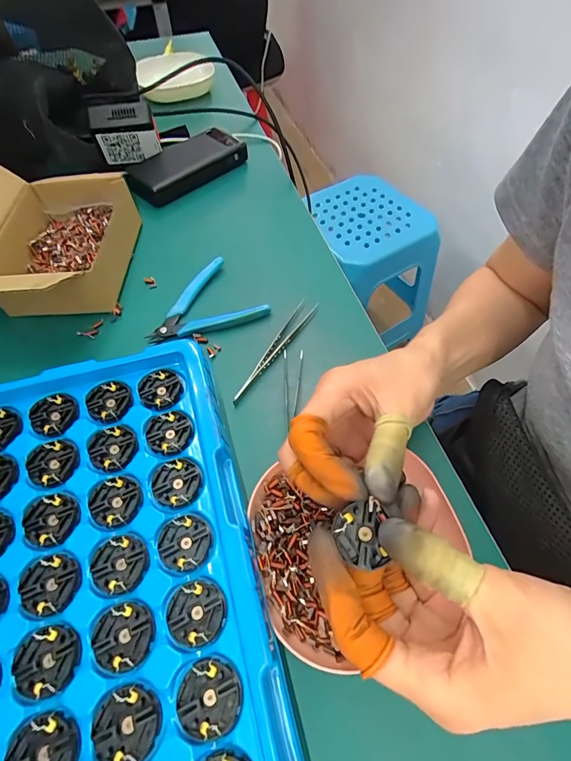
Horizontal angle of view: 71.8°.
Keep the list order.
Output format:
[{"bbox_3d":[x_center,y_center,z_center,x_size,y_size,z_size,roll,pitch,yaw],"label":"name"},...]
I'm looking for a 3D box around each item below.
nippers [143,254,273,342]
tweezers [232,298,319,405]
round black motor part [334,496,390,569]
[{"bbox_3d":[-0.086,-0.082,0.399,0.114,0.017,0.084,-19,58,-11],"label":"nippers"},{"bbox_3d":[-0.007,-0.029,0.364,0.017,0.012,0.131,25,60,17],"label":"tweezers"},{"bbox_3d":[0.038,0.074,0.189,0.024,0.012,0.026,0,56,0],"label":"round black motor part"}]

